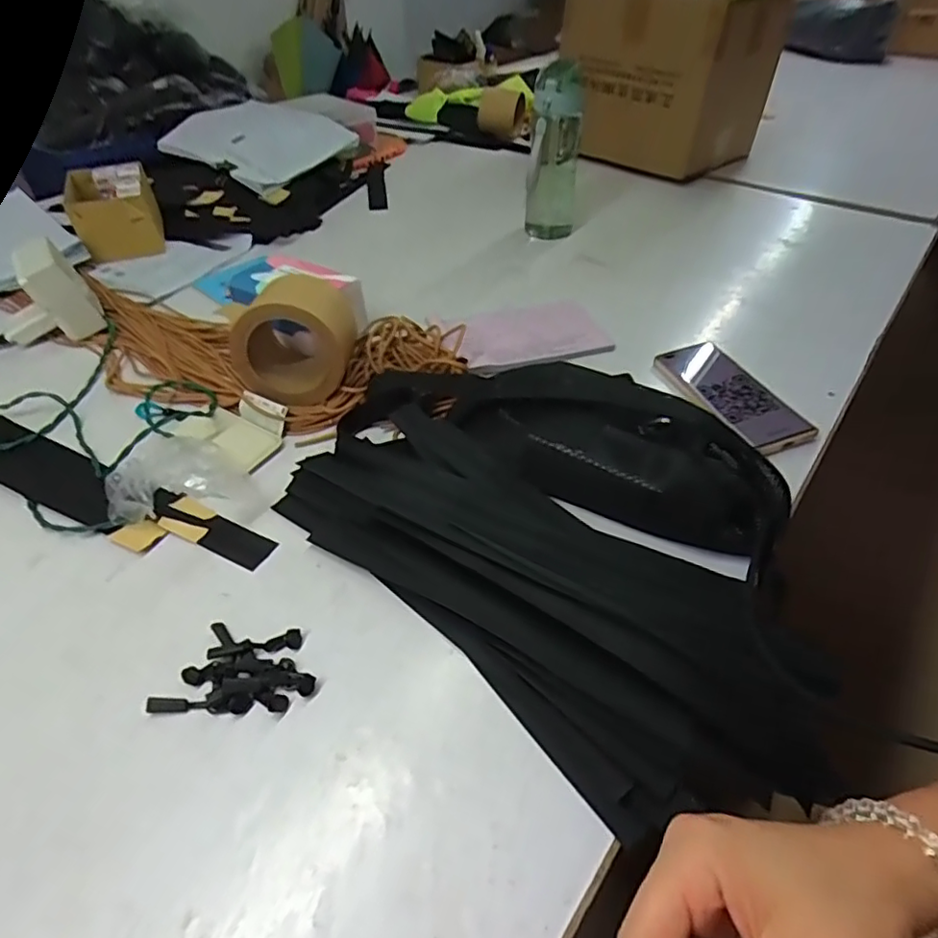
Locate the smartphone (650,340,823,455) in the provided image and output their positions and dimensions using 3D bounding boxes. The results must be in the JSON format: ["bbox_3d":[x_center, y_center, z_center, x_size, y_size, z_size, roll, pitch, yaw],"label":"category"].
[{"bbox_3d":[0.267,-0.077,0.604,0.077,0.015,0.166,-15,47,-15],"label":"smartphone"}]

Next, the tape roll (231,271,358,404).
[{"bbox_3d":[-0.173,-0.132,0.599,0.113,0.107,0.111,2,45,2],"label":"tape roll"}]

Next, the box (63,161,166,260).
[{"bbox_3d":[-0.508,-0.367,0.852,0.112,0.094,0.135,-20,48,-19],"label":"box"}]

